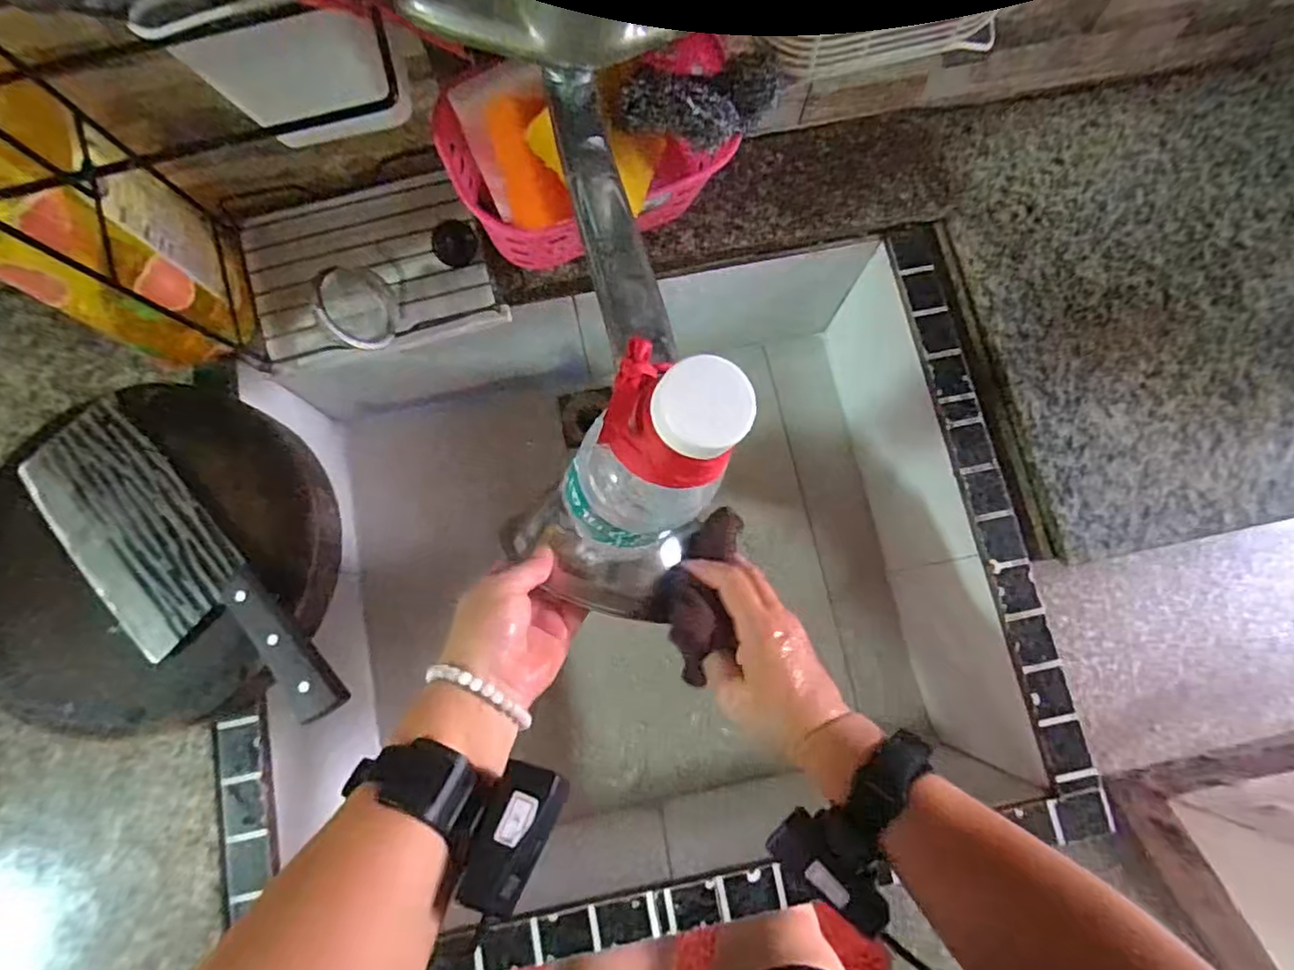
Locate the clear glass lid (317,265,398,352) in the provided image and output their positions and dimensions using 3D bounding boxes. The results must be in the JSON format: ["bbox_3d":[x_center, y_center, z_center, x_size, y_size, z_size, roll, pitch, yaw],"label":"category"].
[{"bbox_3d":[-0.217,-0.133,0.485,0.011,0.058,0.057,18,101,35],"label":"clear glass lid"}]

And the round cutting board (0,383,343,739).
[{"bbox_3d":[-0.364,0.052,0.482,0.249,0.054,0.241,0,78,-1],"label":"round cutting board"}]

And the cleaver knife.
[{"bbox_3d":[-0.337,0.066,0.454,0.086,0.026,0.294,-44,82,-9],"label":"cleaver knife"}]

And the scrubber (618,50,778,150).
[{"bbox_3d":[0.031,-0.231,0.390,0.091,0.029,0.040,2,78,0],"label":"scrubber"}]

